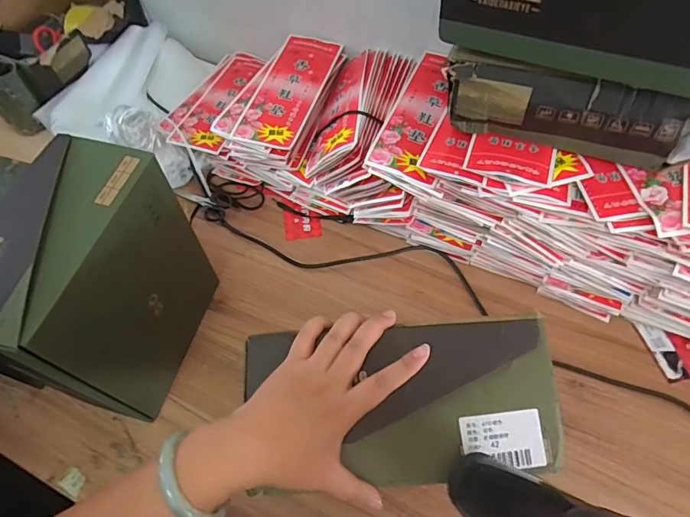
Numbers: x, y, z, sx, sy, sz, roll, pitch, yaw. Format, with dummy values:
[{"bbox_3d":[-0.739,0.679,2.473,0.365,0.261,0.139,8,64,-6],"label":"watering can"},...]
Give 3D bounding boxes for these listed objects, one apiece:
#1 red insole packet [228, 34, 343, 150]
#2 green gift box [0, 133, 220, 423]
[{"bbox_3d":[-0.108,-0.328,0.850,0.117,0.017,0.292,14,61,11],"label":"red insole packet"},{"bbox_3d":[-0.308,0.040,0.581,0.141,0.287,0.249,10,60,9],"label":"green gift box"}]

